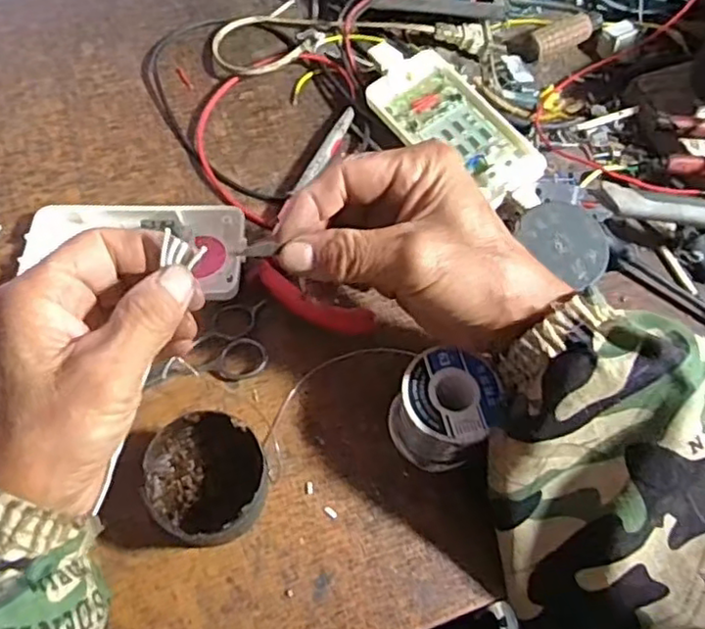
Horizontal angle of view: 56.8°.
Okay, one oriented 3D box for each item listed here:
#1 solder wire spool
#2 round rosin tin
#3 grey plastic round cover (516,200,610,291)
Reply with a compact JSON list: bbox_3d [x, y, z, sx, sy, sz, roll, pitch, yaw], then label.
[{"bbox_3d":[0.047,0.050,0.342,0.048,0.048,0.050,2,62,-3],"label":"solder wire spool"},{"bbox_3d":[-0.072,0.081,0.326,0.058,0.032,0.058,2,62,-3],"label":"round rosin tin"},{"bbox_3d":[0.126,-0.044,0.387,0.053,0.004,0.049,0,79,2],"label":"grey plastic round cover"}]

